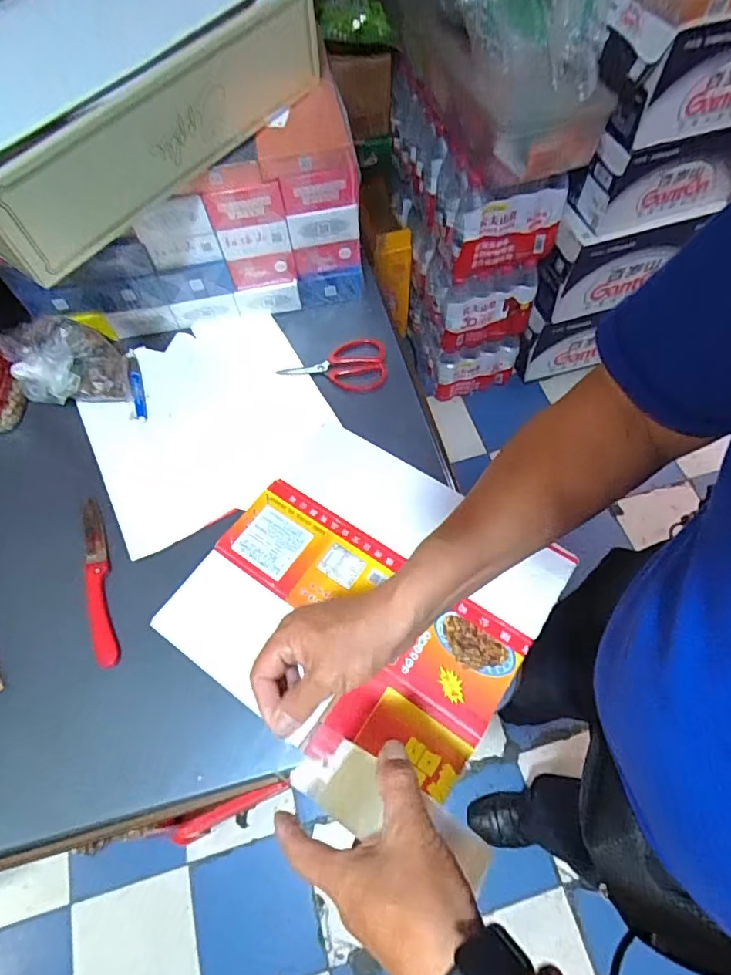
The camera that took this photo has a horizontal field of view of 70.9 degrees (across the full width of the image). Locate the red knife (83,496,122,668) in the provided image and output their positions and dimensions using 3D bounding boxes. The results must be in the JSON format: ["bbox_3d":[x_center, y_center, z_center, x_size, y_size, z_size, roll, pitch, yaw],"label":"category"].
[{"bbox_3d":[-0.306,0.101,0.589,0.031,0.015,0.211,-18,65,-6],"label":"red knife"}]

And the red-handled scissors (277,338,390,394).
[{"bbox_3d":[-0.045,-0.165,0.711,0.146,0.015,0.089,-4,64,0],"label":"red-handled scissors"}]

